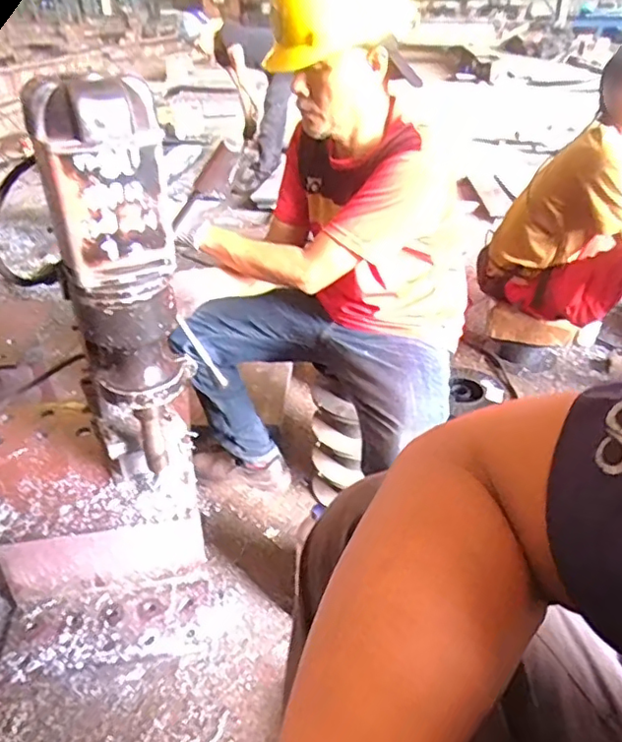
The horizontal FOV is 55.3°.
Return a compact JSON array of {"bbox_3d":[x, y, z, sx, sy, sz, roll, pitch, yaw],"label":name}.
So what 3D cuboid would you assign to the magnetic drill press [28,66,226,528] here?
[{"bbox_3d":[-0.265,-0.066,0.882,0.149,0.655,0.198,-13,34,-19],"label":"magnetic drill press"}]

